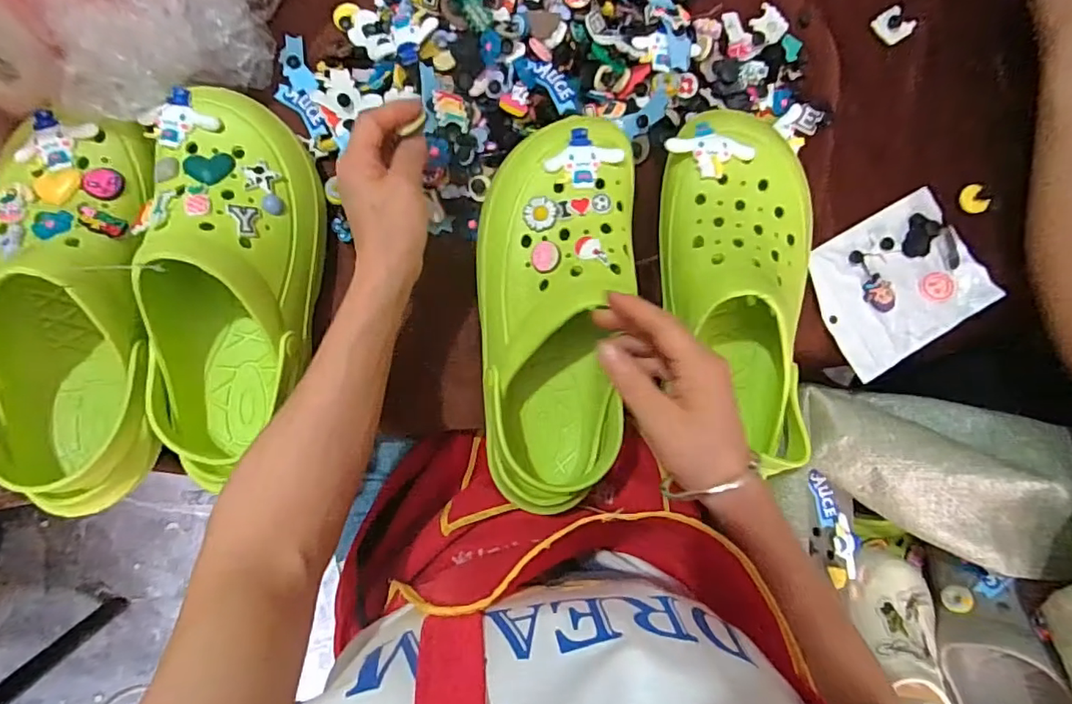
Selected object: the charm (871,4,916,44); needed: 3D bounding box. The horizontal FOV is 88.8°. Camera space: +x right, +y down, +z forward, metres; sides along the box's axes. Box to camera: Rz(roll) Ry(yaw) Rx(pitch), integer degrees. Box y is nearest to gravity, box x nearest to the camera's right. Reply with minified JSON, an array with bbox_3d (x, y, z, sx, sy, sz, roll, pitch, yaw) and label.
[{"bbox_3d":[0.320,-0.293,0.490,0.029,0.007,0.030,-41,90,-4],"label":"charm"}]

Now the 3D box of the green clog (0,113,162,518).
[{"bbox_3d":[-0.328,-0.027,0.386,0.113,0.089,0.277,-1,87,-3],"label":"green clog"}]

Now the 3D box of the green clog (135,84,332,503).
[{"bbox_3d":[-0.217,-0.049,0.391,0.105,0.090,0.286,-2,87,-3],"label":"green clog"}]

